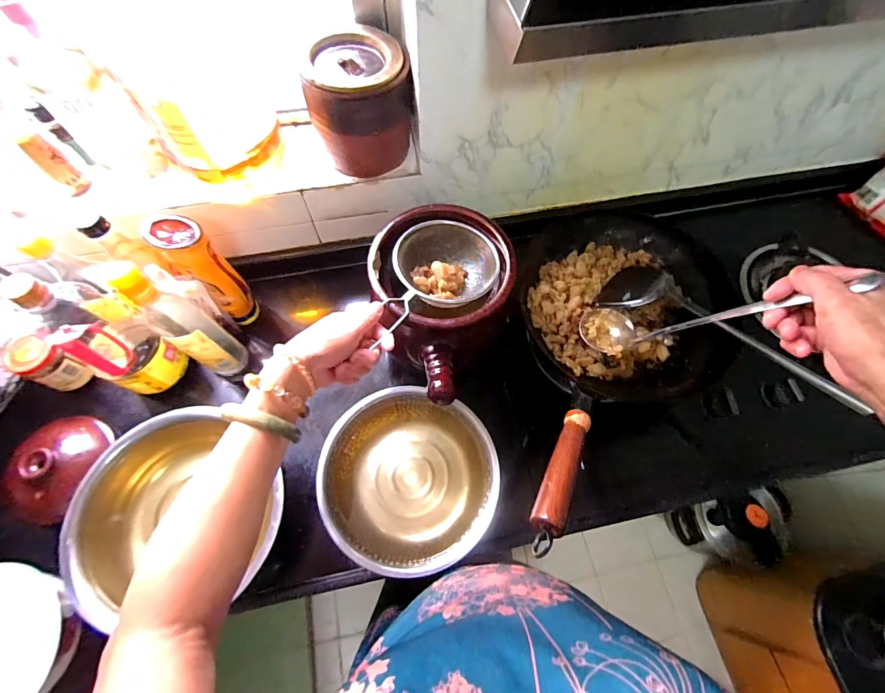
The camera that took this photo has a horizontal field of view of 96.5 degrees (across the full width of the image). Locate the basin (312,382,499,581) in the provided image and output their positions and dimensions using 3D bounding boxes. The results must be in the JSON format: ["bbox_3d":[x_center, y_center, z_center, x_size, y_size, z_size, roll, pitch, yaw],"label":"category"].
[{"bbox_3d":[-0.048,0.184,0.564,0.232,0.069,0.230,1,66,-2],"label":"basin"}]

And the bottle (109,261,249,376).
[{"bbox_3d":[-0.365,-0.032,0.562,0.074,0.275,0.061,36,70,13],"label":"bottle"}]

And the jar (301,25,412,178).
[{"bbox_3d":[-0.115,-0.343,0.566,0.135,0.129,0.118,-10,67,-6],"label":"jar"}]

